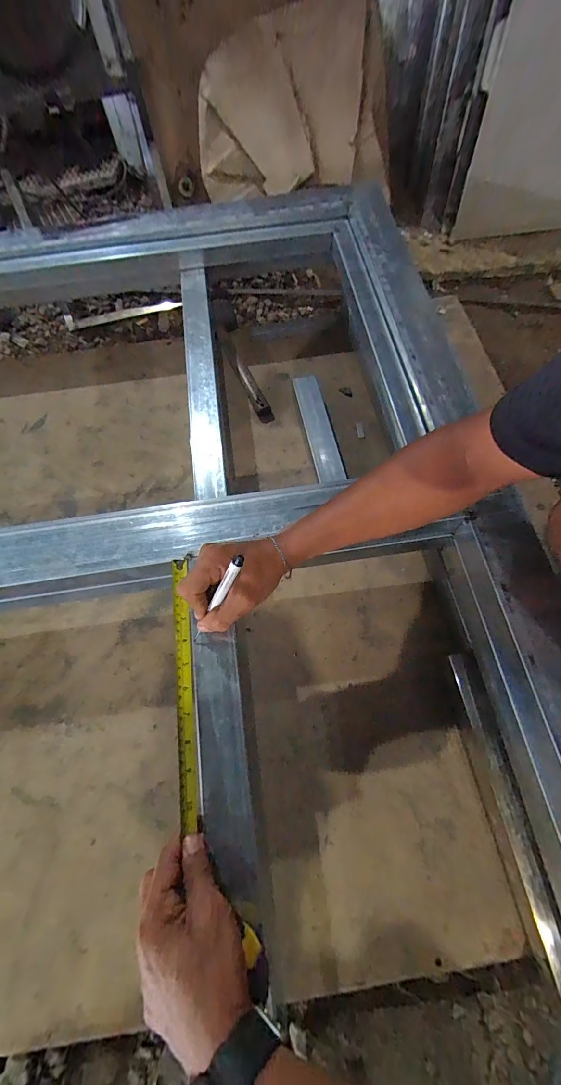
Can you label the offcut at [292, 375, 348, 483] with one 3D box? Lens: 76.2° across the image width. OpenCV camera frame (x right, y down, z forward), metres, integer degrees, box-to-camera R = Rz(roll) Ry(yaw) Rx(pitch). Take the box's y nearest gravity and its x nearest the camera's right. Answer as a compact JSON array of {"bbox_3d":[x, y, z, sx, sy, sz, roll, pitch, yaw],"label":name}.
[{"bbox_3d":[0.074,-0.228,0.709,0.064,0.055,0.274,-10,67,-2],"label":"offcut"}]

